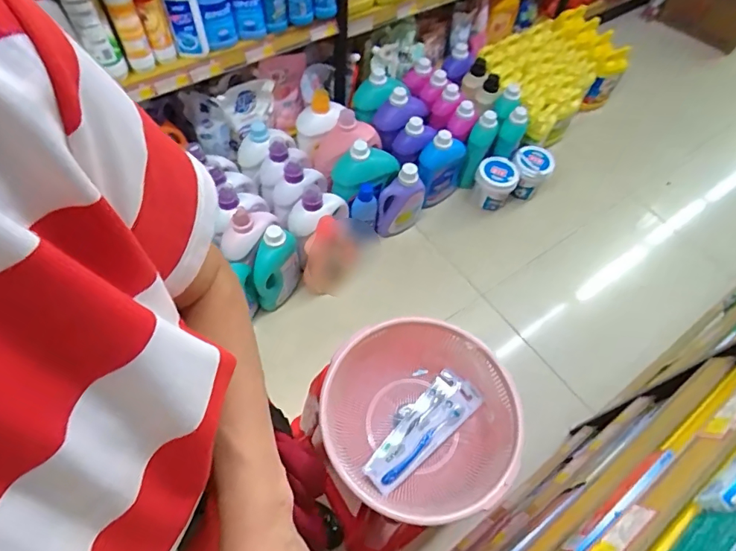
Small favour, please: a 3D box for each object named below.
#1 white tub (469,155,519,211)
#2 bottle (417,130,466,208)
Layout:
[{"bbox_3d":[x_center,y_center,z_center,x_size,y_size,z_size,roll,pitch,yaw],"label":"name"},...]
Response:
[{"bbox_3d":[0.460,-0.330,1.686,0.140,0.157,0.127,25,60,11],"label":"white tub"},{"bbox_3d":[0.253,-0.368,1.588,0.159,0.280,0.083,-13,61,-12],"label":"bottle"}]

